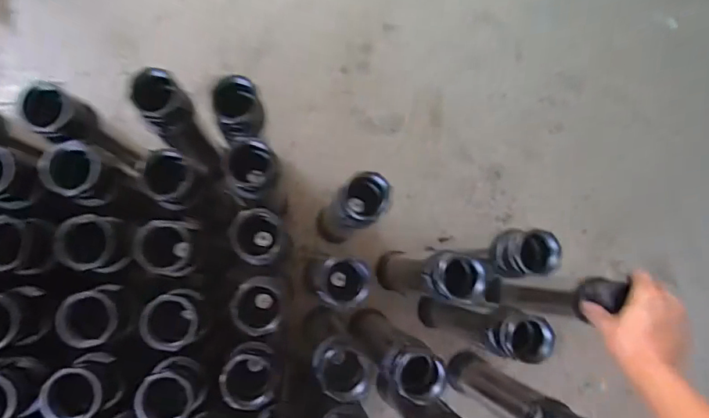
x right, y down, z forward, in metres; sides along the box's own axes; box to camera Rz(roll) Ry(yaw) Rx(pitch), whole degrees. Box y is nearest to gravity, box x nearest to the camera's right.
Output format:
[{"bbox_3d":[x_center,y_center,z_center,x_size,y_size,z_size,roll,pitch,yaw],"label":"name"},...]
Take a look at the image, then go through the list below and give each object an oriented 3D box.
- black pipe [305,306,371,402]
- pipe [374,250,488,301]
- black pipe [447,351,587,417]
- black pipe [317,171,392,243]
[{"bbox_3d":[-0.039,0.191,0.695,0.050,0.378,0.063,-9,84,-8],"label":"black pipe"},{"bbox_3d":[0.095,0.092,0.709,0.063,0.335,0.061,1,83,-7],"label":"pipe"},{"bbox_3d":[0.224,0.278,0.720,0.068,0.365,0.060,31,81,-3],"label":"black pipe"},{"bbox_3d":[-0.012,0.010,0.722,0.062,0.381,0.053,-38,89,-10],"label":"black pipe"}]

